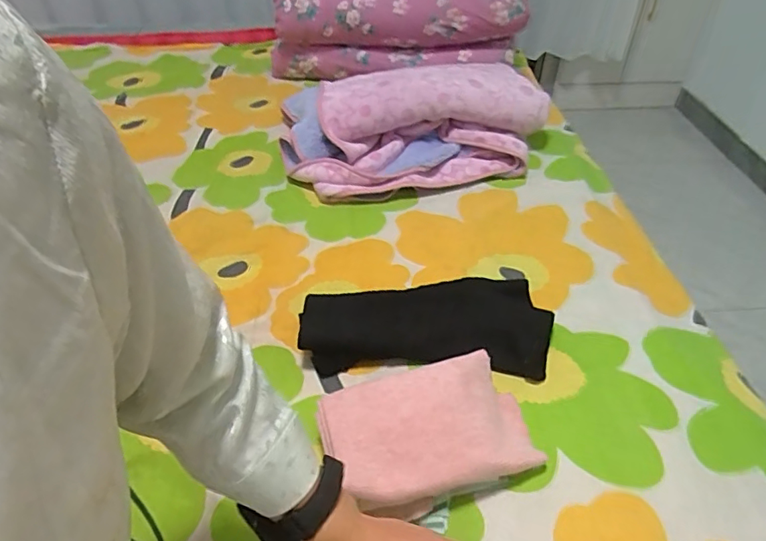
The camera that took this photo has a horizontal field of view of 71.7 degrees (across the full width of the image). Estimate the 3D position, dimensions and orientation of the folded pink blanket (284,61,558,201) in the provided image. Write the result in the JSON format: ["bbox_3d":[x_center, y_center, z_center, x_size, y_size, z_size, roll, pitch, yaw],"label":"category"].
[{"bbox_3d":[0.057,-0.329,1.130,0.538,0.159,0.364,-10,43,-10],"label":"folded pink blanket"}]

